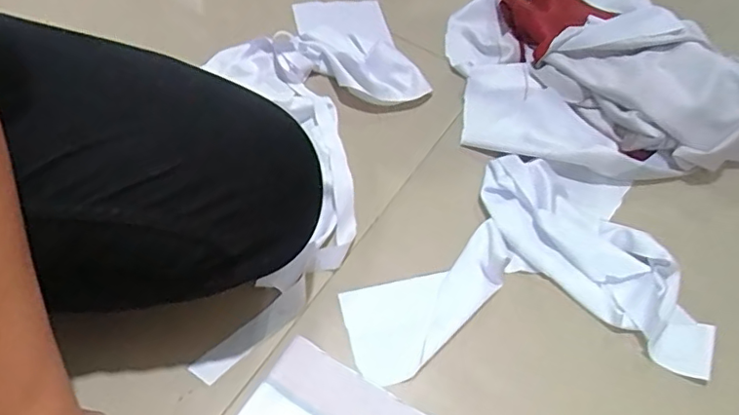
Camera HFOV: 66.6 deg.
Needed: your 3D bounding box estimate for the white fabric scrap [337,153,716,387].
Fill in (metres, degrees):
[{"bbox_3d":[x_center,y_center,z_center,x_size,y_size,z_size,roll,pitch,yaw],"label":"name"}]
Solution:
[{"bbox_3d":[0.125,0.041,0.489,0.285,0.027,0.205,1,55,-5],"label":"white fabric scrap"}]

